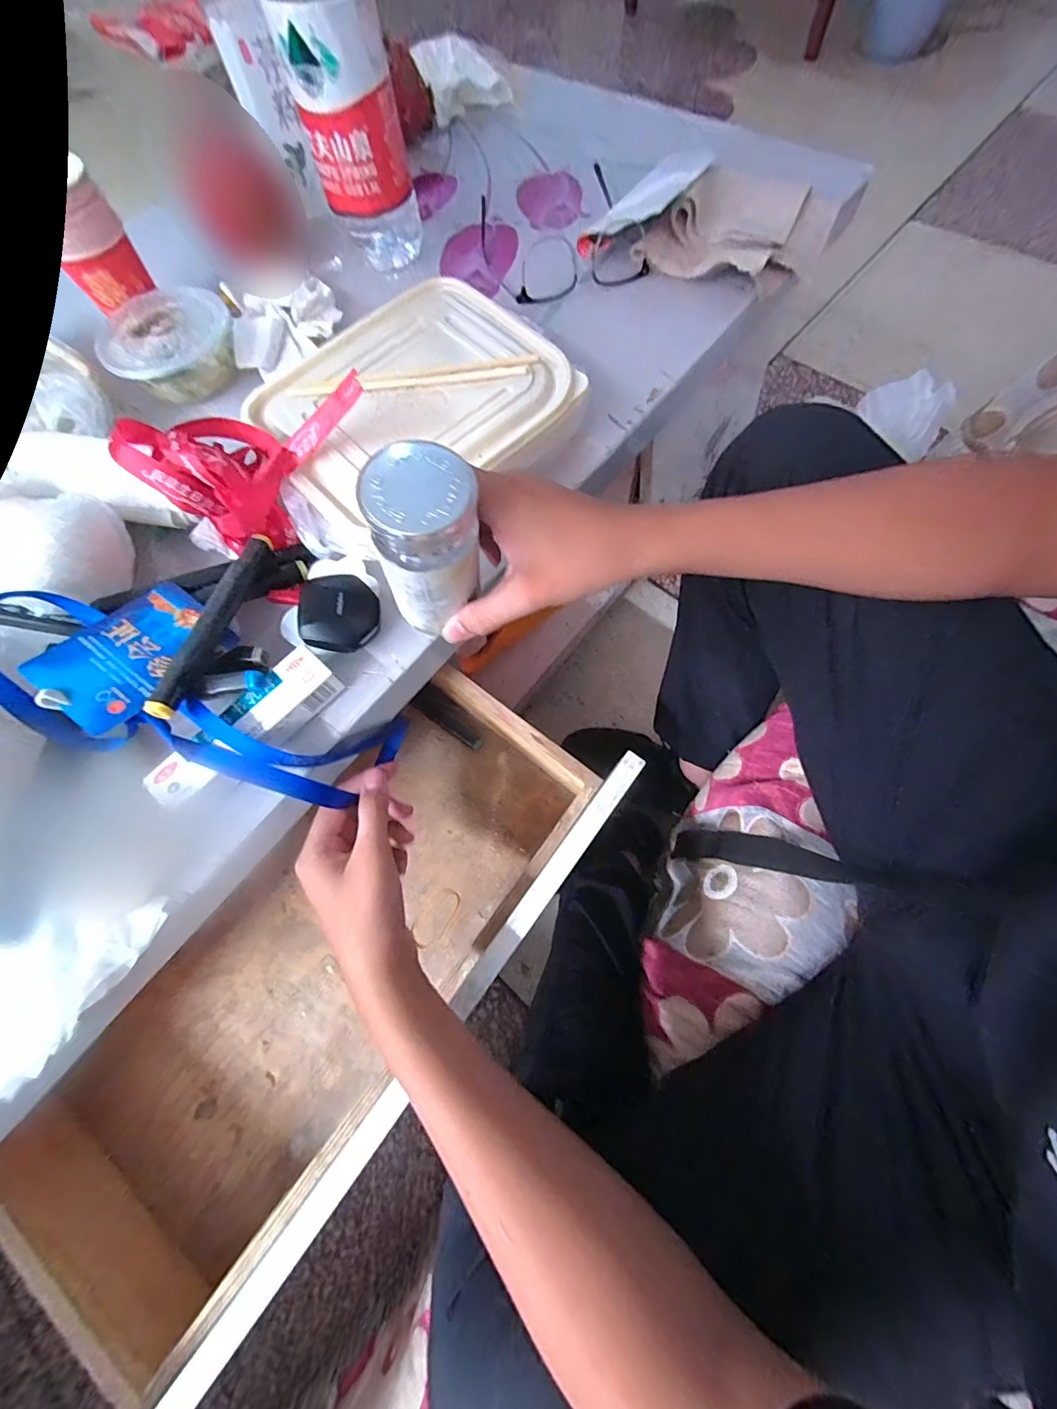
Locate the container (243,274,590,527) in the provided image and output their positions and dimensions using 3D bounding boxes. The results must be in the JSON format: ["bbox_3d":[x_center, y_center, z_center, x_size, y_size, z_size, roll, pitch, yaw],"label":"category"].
[{"bbox_3d":[-0.089,-0.236,0.386,0.198,0.048,0.228,42,77,16],"label":"container"}]

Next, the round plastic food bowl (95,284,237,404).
[{"bbox_3d":[-0.319,-0.323,0.430,0.104,0.039,0.110,-1,69,3],"label":"round plastic food bowl"}]

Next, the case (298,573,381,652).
[{"bbox_3d":[-0.131,-0.064,0.332,0.051,0.023,0.056,1,73,-20],"label":"case"}]

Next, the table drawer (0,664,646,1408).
[{"bbox_3d":[-0.154,0.199,0.386,0.219,0.108,0.478,36,75,15],"label":"table drawer"}]

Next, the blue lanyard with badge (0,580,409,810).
[{"bbox_3d":[-0.213,-0.005,0.304,0.255,0.033,0.096,23,71,-12],"label":"blue lanyard with badge"}]

